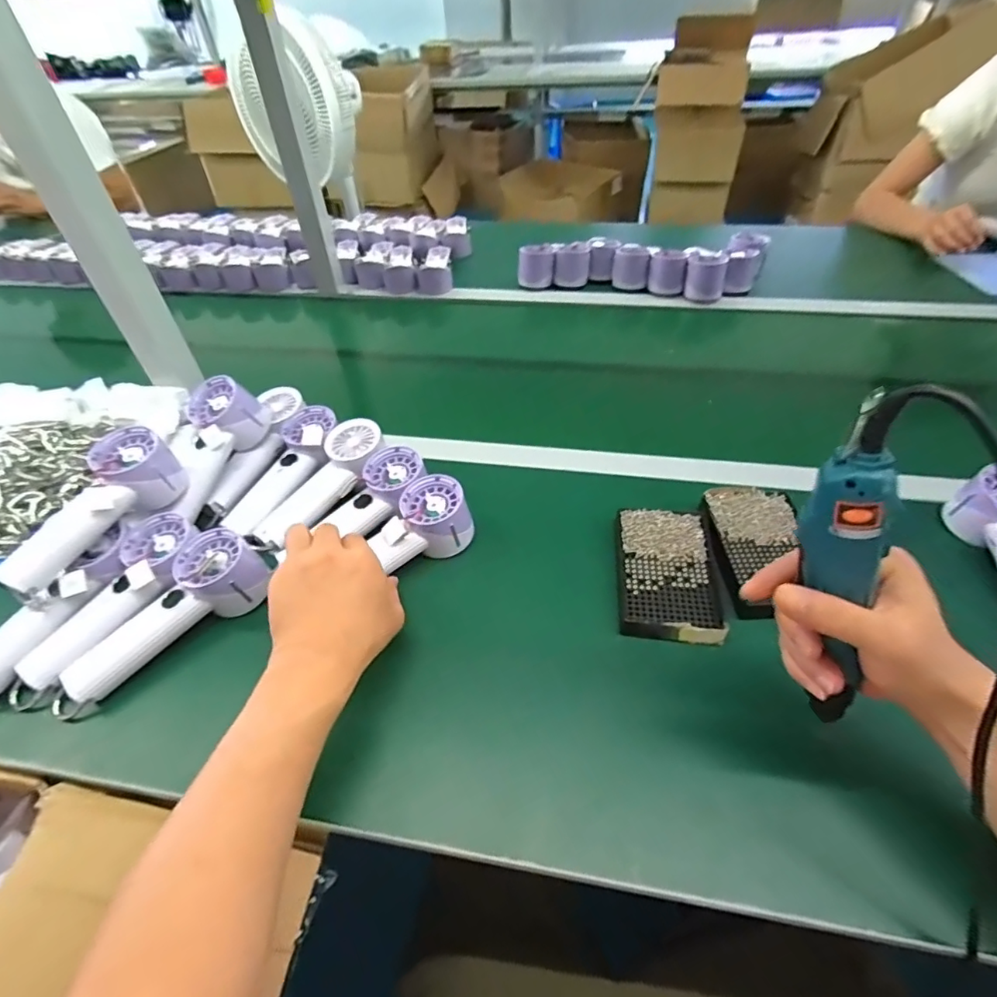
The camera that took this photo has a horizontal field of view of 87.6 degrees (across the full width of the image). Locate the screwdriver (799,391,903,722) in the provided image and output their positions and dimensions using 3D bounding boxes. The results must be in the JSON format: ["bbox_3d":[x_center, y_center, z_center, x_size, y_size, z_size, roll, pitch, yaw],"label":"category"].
[{"bbox_3d":[0.206,0.054,0.311,0.027,0.235,0.036,-25,30,-20],"label":"screwdriver"}]

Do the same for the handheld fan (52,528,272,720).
[{"bbox_3d":[-0.304,0.104,0.464,0.187,0.057,0.069,-32,53,-25],"label":"handheld fan"}]

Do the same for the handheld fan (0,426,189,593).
[{"bbox_3d":[-0.386,0.009,0.494,0.057,0.068,0.173,22,51,22],"label":"handheld fan"}]

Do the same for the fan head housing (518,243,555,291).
[{"bbox_3d":[0.070,-0.430,0.977,0.066,0.069,0.067,0,46,3],"label":"fan head housing"}]

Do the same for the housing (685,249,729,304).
[{"bbox_3d":[0.361,-0.387,0.908,0.068,0.065,0.072,15,49,16],"label":"housing"}]

